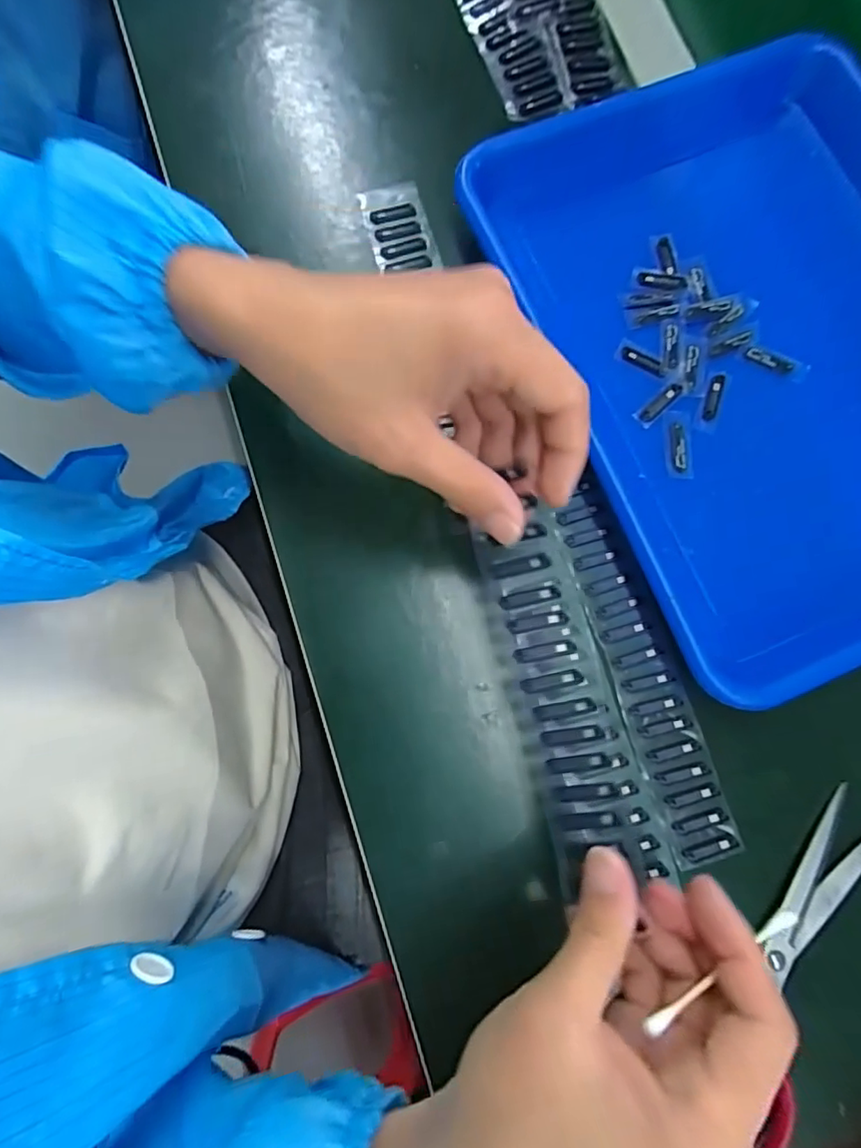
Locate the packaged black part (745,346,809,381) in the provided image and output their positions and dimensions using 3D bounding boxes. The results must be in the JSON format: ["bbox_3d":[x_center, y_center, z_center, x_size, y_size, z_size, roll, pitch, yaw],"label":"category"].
[{"bbox_3d":[0.194,-0.119,0.313,0.035,0.006,0.008,23,79,5],"label":"packaged black part"}]

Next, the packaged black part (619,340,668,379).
[{"bbox_3d":[0.120,-0.121,0.313,0.028,0.004,0.010,34,80,7],"label":"packaged black part"}]

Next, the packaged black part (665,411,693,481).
[{"bbox_3d":[0.135,-0.070,0.303,0.013,0.004,0.037,-1,78,0],"label":"packaged black part"}]

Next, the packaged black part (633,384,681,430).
[{"bbox_3d":[0.126,-0.094,0.307,0.031,0.004,0.010,-42,81,-8],"label":"packaged black part"}]

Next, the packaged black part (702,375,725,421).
[{"bbox_3d":[0.157,-0.098,0.310,0.008,0.004,0.028,19,79,4],"label":"packaged black part"}]

